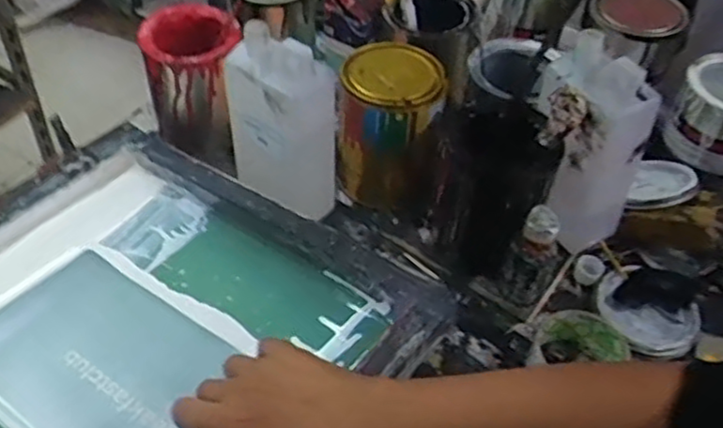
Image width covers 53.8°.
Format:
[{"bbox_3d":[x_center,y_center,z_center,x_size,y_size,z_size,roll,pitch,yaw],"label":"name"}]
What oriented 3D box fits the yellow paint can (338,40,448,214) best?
[{"bbox_3d":[0.034,-0.094,0.781,0.110,0.153,0.109,2,47,-2],"label":"yellow paint can"}]

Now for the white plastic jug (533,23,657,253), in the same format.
[{"bbox_3d":[0.213,-0.063,0.703,0.104,0.205,0.099,-21,52,-22],"label":"white plastic jug"}]

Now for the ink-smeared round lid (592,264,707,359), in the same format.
[{"bbox_3d":[0.299,0.103,0.735,0.100,0.021,0.108,6,47,2],"label":"ink-smeared round lid"}]

